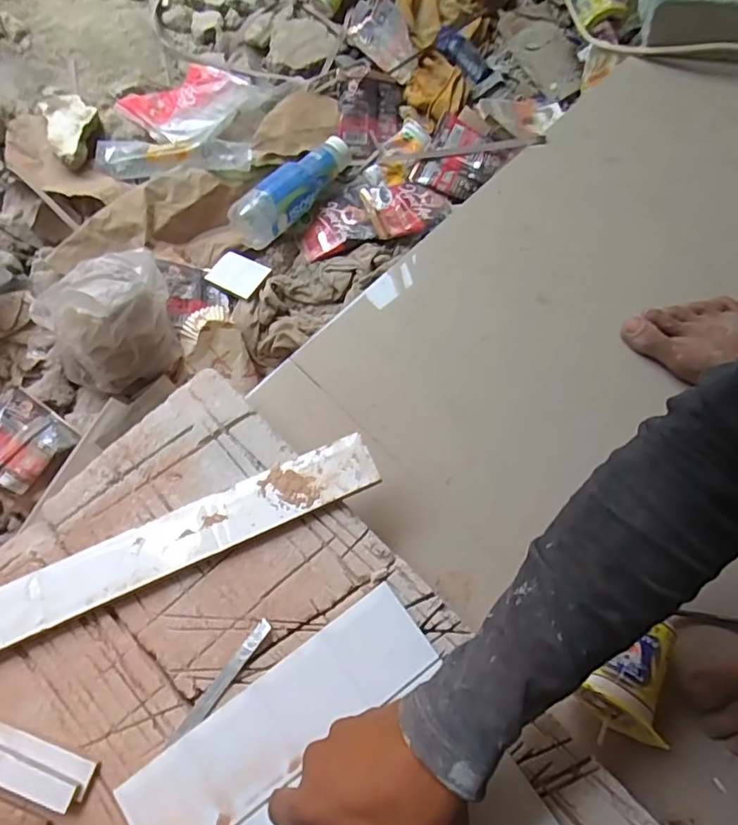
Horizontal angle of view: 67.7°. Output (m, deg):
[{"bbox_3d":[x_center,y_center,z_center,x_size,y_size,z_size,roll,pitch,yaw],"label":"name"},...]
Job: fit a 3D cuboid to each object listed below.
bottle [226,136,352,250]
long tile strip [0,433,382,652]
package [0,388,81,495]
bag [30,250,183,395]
[{"bbox_3d":[-0.092,-0.284,0.696,0.051,0.051,0.184,42,78,14],"label":"bottle"},{"bbox_3d":[-0.181,0.117,0.464,0.394,0.010,0.049,-24,73,-6],"label":"long tile strip"},{"bbox_3d":[-0.404,0.033,0.624,0.097,0.036,0.102,34,76,12],"label":"package"},{"bbox_3d":[-0.296,-0.104,0.615,0.148,0.113,0.116,-24,73,-6],"label":"bag"}]

